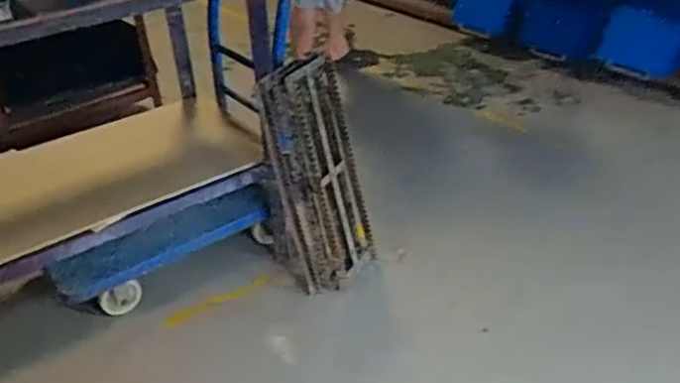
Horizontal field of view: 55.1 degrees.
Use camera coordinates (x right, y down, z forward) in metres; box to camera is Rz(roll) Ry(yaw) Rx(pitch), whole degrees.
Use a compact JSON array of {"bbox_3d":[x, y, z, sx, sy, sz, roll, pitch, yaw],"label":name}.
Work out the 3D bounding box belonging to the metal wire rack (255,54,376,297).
[{"bbox_3d":[-0.061,-0.043,1.742,0.271,0.566,0.248,-5,32,-2],"label":"metal wire rack"}]

